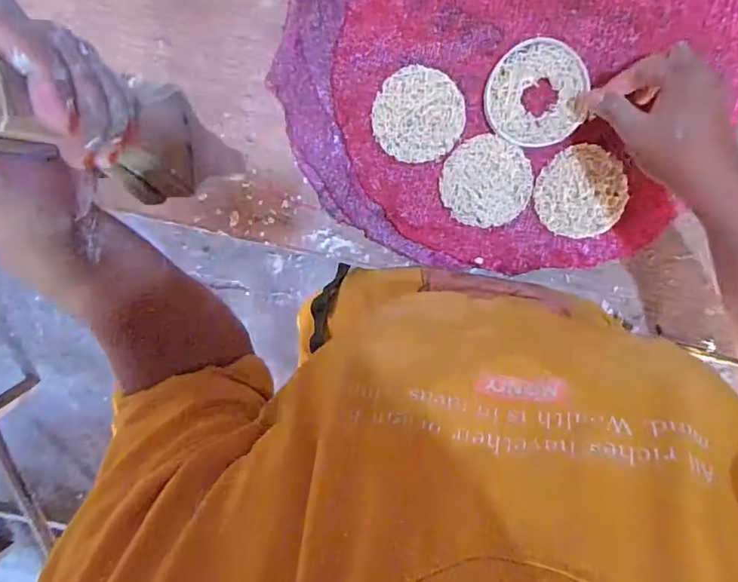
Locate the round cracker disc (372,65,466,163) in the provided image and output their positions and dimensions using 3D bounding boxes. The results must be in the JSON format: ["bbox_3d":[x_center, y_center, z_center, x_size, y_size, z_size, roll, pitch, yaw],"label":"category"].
[{"bbox_3d":[0.044,-0.154,0.445,0.078,0.006,0.078,0,99,0],"label":"round cracker disc"}]

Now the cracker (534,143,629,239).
[{"bbox_3d":[0.191,-0.089,0.456,0.078,0.006,0.078,0,99,0],"label":"cracker"}]

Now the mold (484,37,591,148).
[{"bbox_3d":[0.146,-0.173,0.443,0.088,0.007,0.091,2,99,-1],"label":"mold"}]

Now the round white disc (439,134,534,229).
[{"bbox_3d":[0.105,-0.098,0.457,0.079,0.004,0.076,0,99,0],"label":"round white disc"}]

